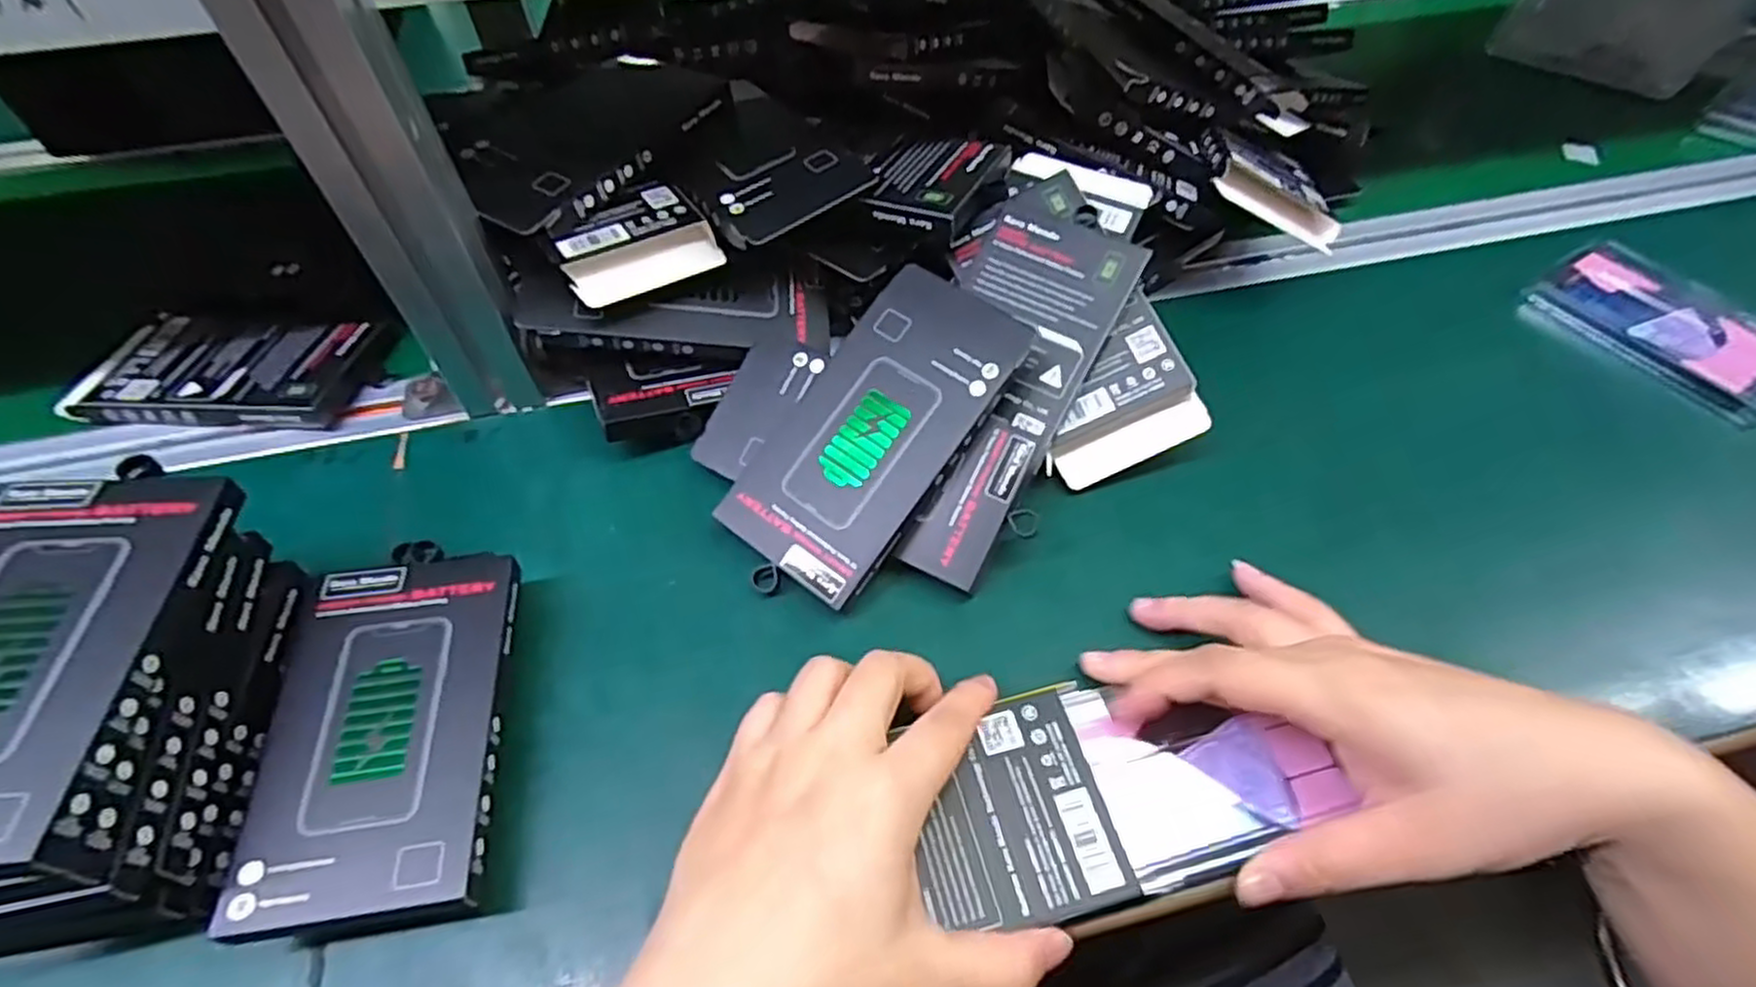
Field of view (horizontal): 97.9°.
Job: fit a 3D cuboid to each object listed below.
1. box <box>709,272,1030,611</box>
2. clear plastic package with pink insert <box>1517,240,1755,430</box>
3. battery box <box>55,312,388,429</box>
[{"bbox_3d":[-0.003,-0.029,0.352,0.080,0.012,0.157,34,84,19],"label":"box"},{"bbox_3d":[0.451,-0.097,0.434,0.092,0.018,0.127,-27,57,-18],"label":"clear plastic package with pink insert"},{"bbox_3d":[-0.355,-0.070,0.421,0.151,0.014,0.076,2,52,3],"label":"battery box"}]

